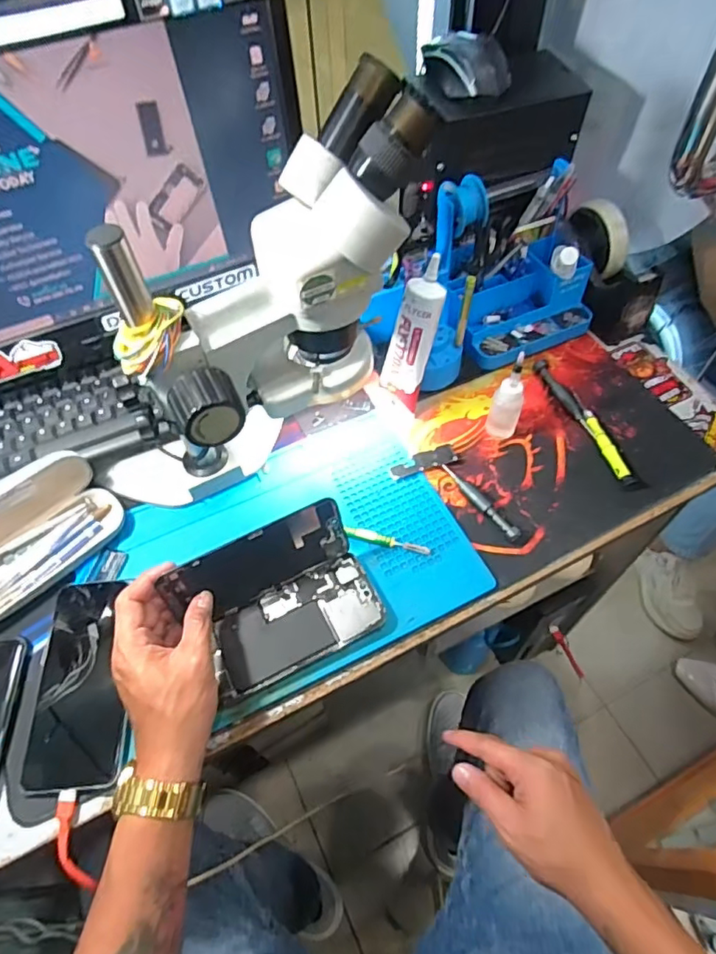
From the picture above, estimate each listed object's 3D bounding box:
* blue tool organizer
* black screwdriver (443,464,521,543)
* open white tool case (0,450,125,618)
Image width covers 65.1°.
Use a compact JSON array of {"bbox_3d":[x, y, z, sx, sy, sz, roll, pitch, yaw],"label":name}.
[{"bbox_3d":[0.138,-0.215,0.610,0.264,0.134,0.136,-20,58,-11],"label":"blue tool organizer"},{"bbox_3d":[0.120,0.024,0.547,0.014,0.011,0.101,-30,61,-16],"label":"black screwdriver"},{"bbox_3d":[-0.303,0.050,0.500,0.078,0.074,0.162,38,66,24],"label":"open white tool case"}]

